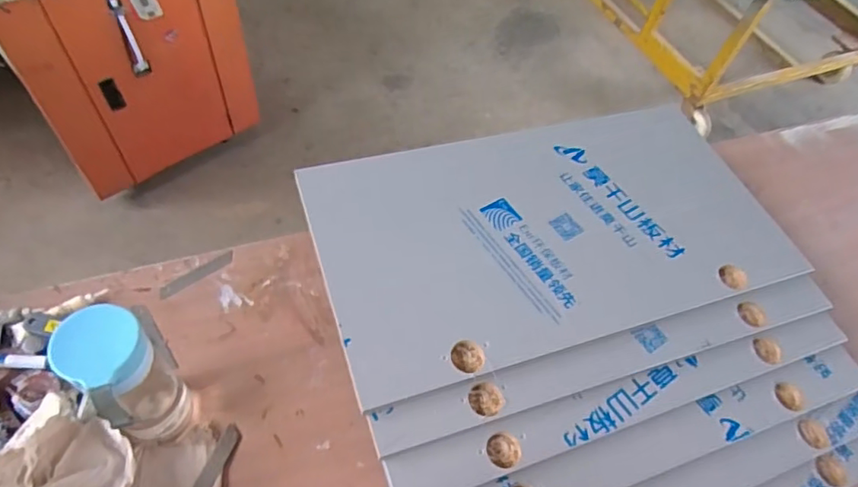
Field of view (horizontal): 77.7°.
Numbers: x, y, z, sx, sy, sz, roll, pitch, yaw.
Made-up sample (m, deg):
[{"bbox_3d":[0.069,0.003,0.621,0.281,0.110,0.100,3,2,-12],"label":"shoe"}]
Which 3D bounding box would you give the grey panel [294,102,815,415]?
[{"bbox_3d":[0.157,-0.025,0.663,0.567,0.020,0.299,-13,62,-16],"label":"grey panel"}]

